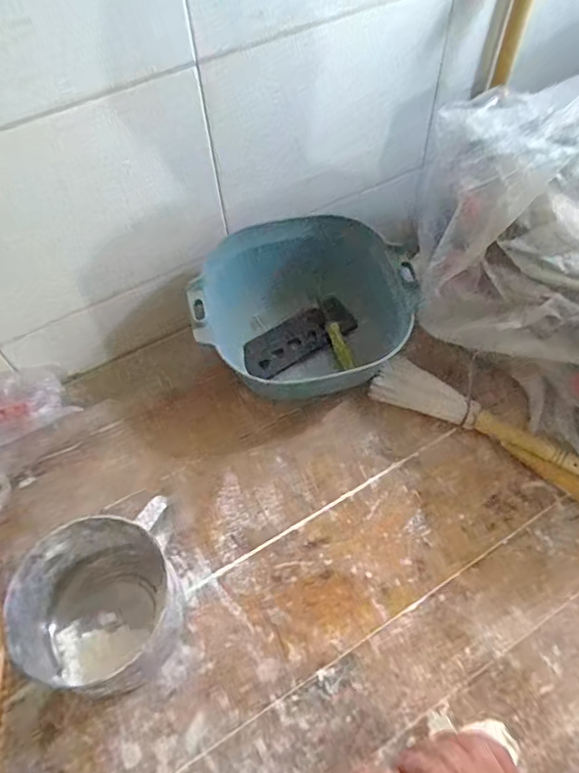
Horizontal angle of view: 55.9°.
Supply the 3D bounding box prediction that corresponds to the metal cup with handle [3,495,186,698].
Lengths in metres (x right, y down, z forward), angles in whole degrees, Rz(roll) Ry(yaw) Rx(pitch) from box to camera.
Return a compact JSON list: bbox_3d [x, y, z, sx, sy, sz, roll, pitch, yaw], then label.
[{"bbox_3d":[-0.176,0.204,0.524,0.143,0.093,0.137,-1,56,2],"label":"metal cup with handle"}]

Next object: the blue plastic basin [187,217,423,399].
[{"bbox_3d":[0.019,-0.098,0.700,0.267,0.118,0.207,-9,57,-3],"label":"blue plastic basin"}]

